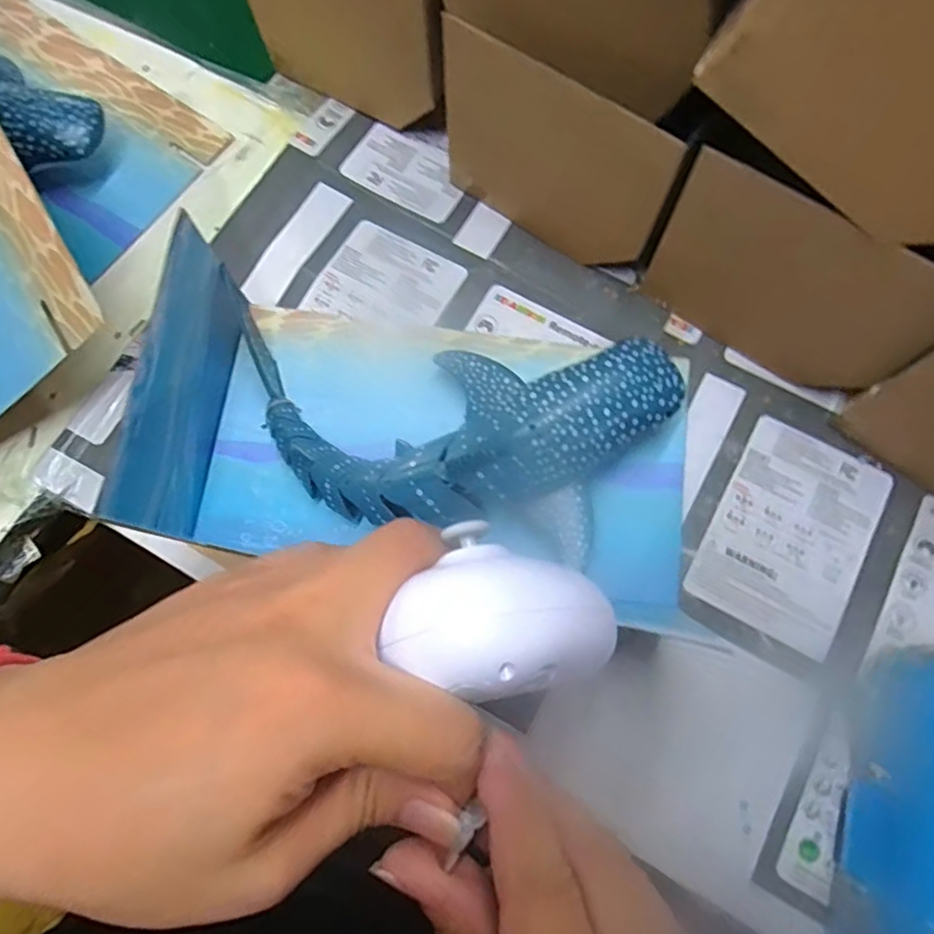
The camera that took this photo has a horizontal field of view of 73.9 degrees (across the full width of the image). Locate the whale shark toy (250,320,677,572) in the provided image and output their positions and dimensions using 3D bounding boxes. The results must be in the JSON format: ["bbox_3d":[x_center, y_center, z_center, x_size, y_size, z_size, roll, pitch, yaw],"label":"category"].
[{"bbox_3d":[-0.011,-0.019,0.337,0.240,0.054,0.122,3,74,3],"label":"whale shark toy"}]

